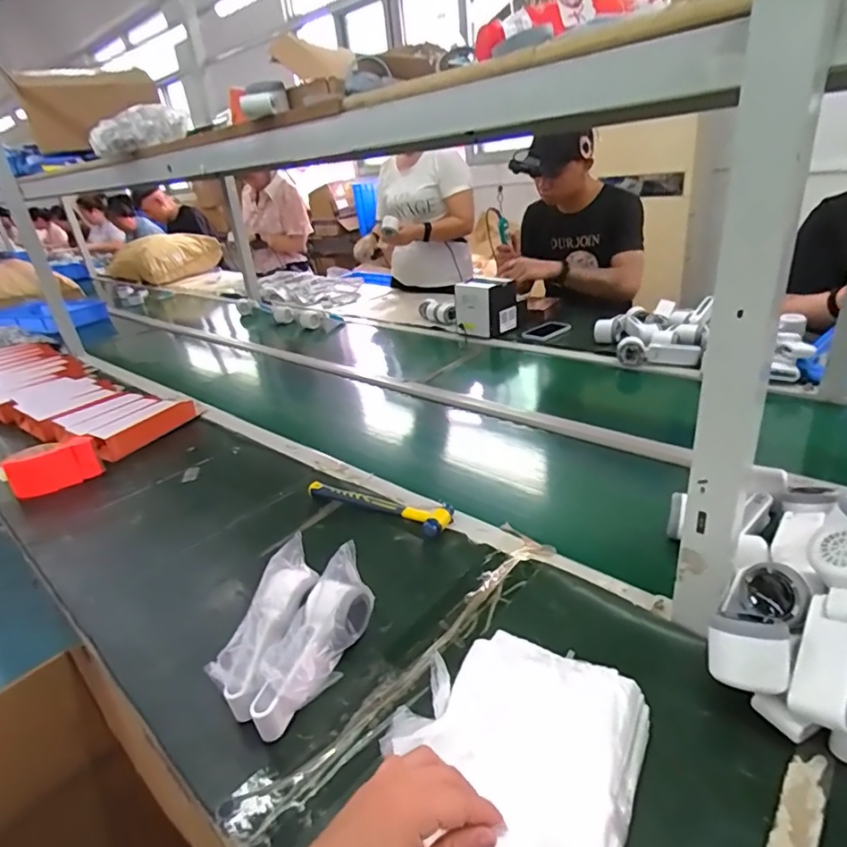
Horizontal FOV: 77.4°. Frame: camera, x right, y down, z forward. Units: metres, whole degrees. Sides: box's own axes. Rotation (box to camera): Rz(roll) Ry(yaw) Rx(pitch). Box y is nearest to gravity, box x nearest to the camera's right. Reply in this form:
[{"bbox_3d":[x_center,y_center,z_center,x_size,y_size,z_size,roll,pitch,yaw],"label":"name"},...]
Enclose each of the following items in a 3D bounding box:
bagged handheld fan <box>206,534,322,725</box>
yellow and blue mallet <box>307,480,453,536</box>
[{"bbox_3d":[-0.163,0.206,0.552,0.053,0.051,0.179,1,41,16],"label":"bagged handheld fan"},{"bbox_3d":[-0.073,0.120,0.786,0.239,0.022,0.052,9,30,29],"label":"yellow and blue mallet"}]

